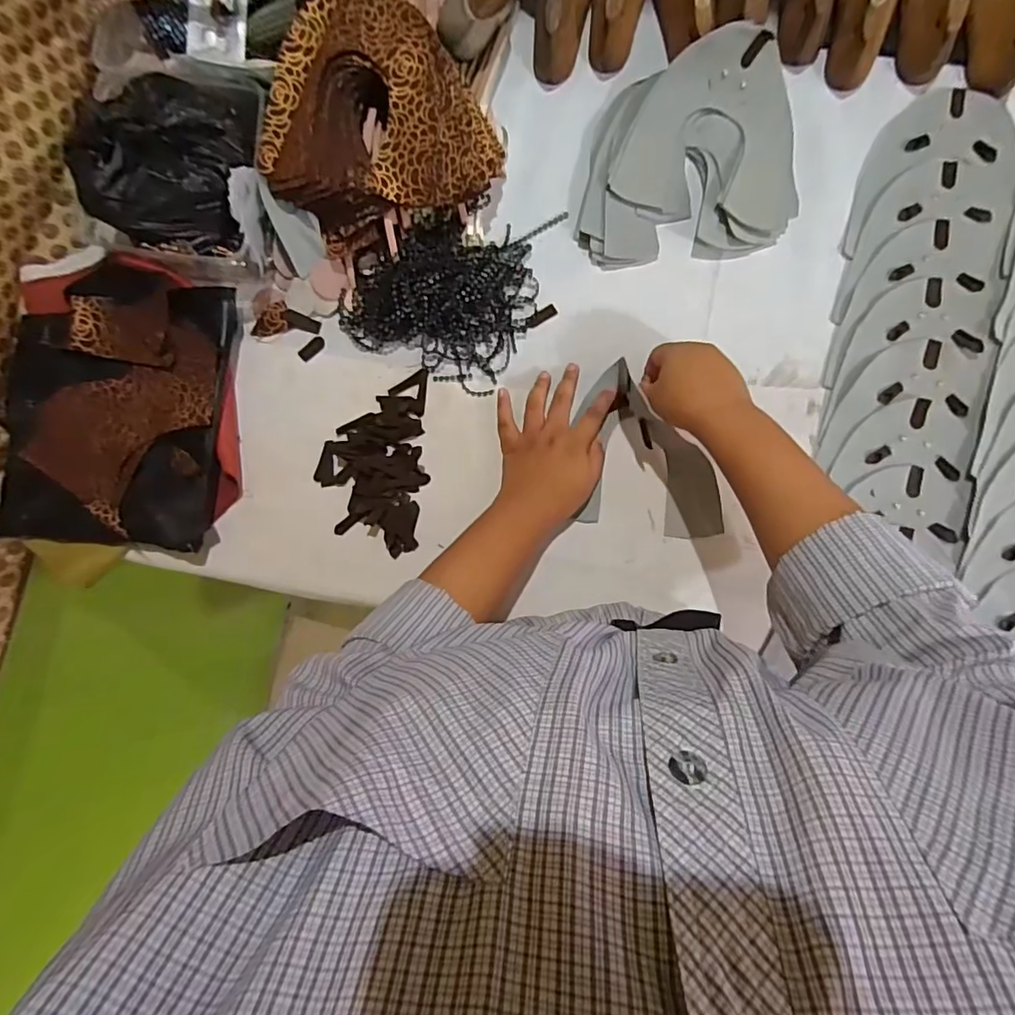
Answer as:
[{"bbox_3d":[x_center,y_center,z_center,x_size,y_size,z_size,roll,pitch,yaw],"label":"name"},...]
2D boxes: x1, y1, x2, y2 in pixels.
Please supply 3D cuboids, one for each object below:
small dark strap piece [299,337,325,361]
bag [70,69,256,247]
[{"bbox_3d":[-0.189,-0.153,0.524,0.014,0.006,0.028,44,90,6],"label":"small dark strap piece"},{"bbox_3d":[-0.289,-0.307,0.460,0.133,0.069,0.151,11,86,5],"label":"bag"}]

